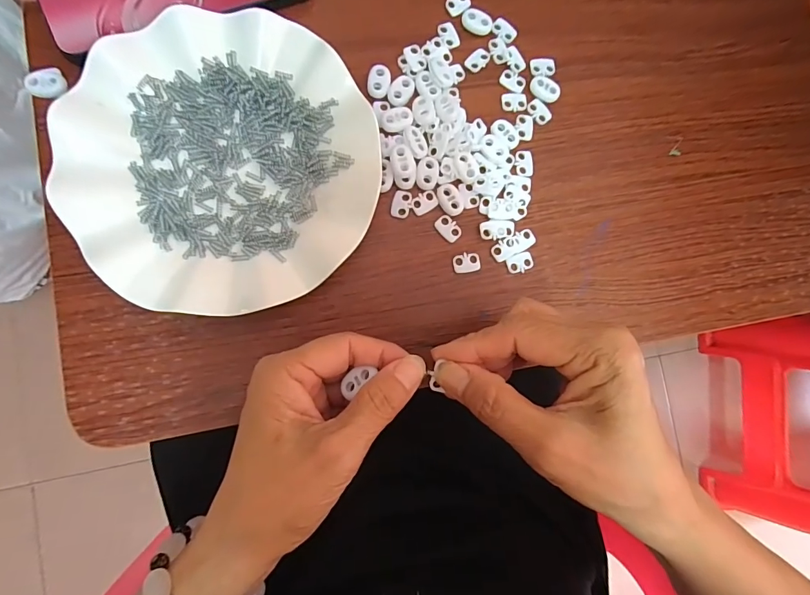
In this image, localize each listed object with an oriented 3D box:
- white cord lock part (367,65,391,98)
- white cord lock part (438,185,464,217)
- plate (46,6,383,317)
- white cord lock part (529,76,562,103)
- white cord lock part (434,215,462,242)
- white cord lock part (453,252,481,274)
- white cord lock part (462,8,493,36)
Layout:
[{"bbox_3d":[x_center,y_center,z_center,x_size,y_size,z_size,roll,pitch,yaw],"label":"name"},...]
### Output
[{"bbox_3d":[-0.018,-0.150,0.283,0.015,0.004,0.023,13,86,-7],"label":"white cord lock part"},{"bbox_3d":[0.032,-0.067,0.283,0.014,0.004,0.023,-23,91,-8],"label":"white cord lock part"},{"bbox_3d":[-0.110,-0.085,0.256,0.180,0.024,0.184,0,88,-8],"label":"plate"},{"bbox_3d":[0.102,-0.152,0.300,0.022,0.006,0.017,36,83,-5],"label":"white cord lock part"},{"bbox_3d":[0.030,-0.048,0.283,0.013,0.004,0.019,-42,94,-8],"label":"white cord lock part"},{"bbox_3d":[0.043,-0.024,0.283,0.019,0.004,0.014,-6,88,-8],"label":"white cord lock part"},{"bbox_3d":[0.052,-0.200,0.298,0.022,0.004,0.015,30,84,-6],"label":"white cord lock part"}]

